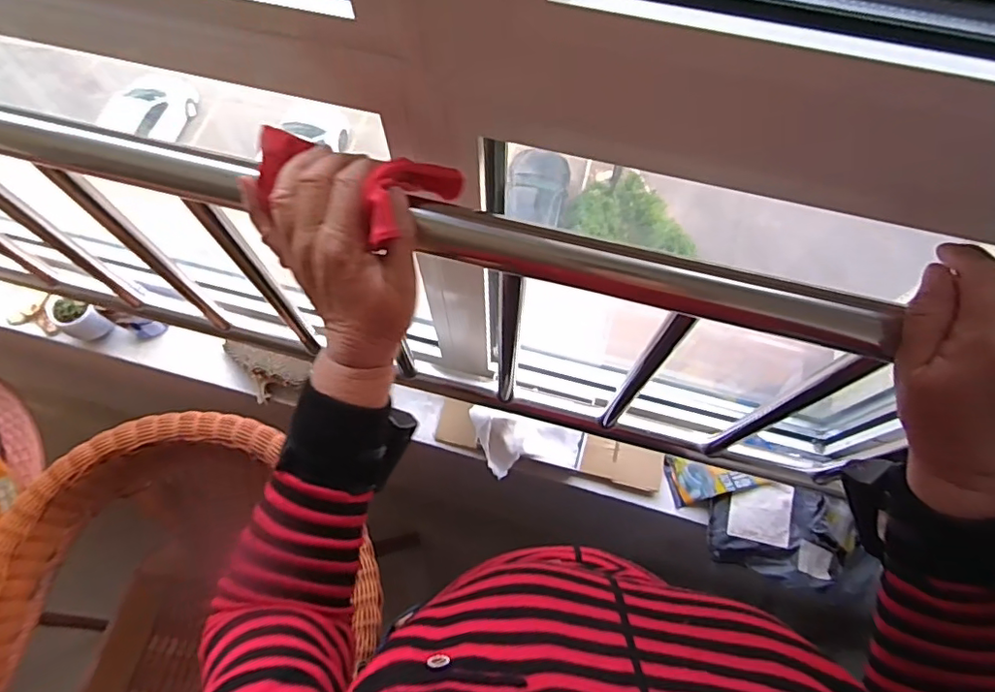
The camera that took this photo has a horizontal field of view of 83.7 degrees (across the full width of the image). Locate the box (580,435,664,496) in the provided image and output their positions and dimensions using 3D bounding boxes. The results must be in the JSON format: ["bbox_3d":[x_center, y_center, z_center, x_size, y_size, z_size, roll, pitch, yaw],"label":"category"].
[{"bbox_3d":[0.182,0.172,0.810,0.118,0.022,0.060,16,69,6],"label":"box"}]

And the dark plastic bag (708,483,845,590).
[{"bbox_3d":[0.377,0.254,0.749,0.159,0.065,0.121,13,68,5],"label":"dark plastic bag"}]

